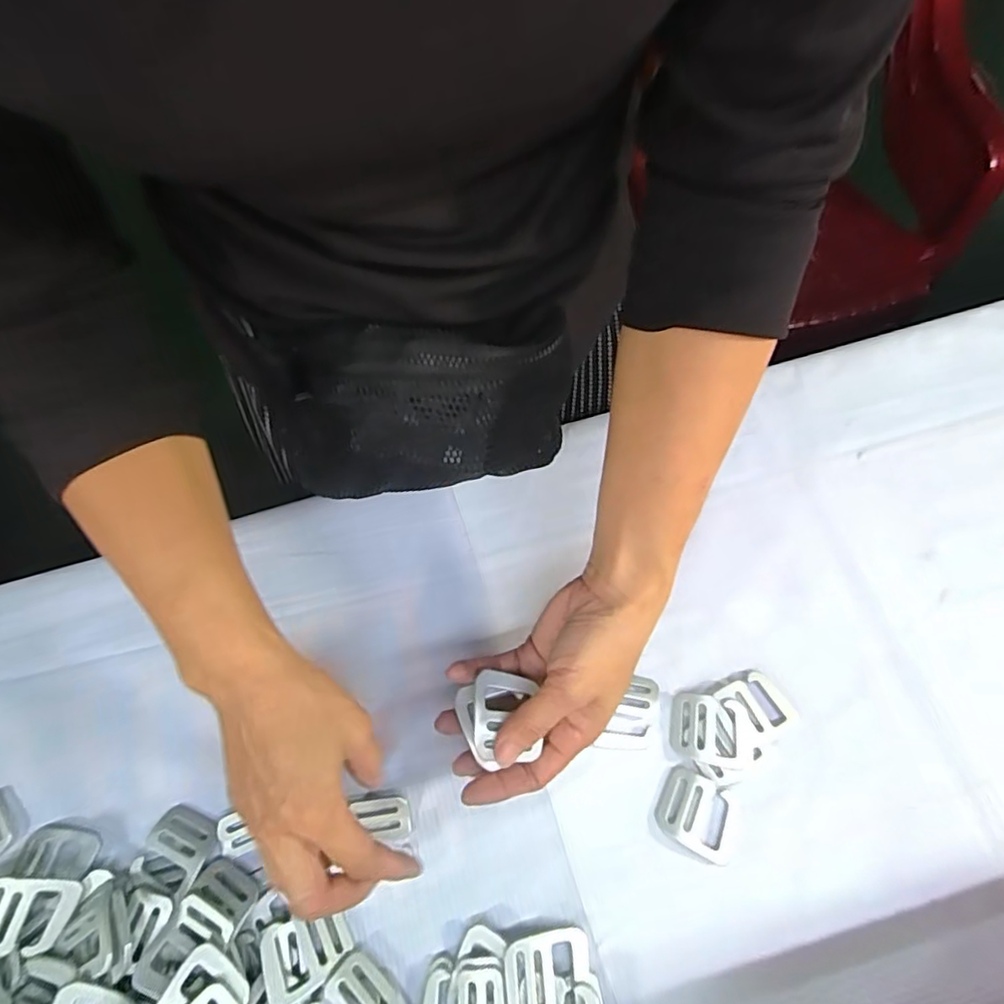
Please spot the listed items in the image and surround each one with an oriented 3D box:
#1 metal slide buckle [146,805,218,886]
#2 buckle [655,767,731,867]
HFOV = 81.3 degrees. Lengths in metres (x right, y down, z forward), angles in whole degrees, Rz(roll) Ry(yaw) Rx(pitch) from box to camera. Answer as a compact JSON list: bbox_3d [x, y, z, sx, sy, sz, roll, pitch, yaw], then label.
[{"bbox_3d":[-0.191,0.203,0.351,0.043,0.008,0.027,27,53,19],"label":"metal slide buckle"},{"bbox_3d":[0.116,0.185,0.346,0.043,0.005,0.040,24,69,13],"label":"buckle"}]

